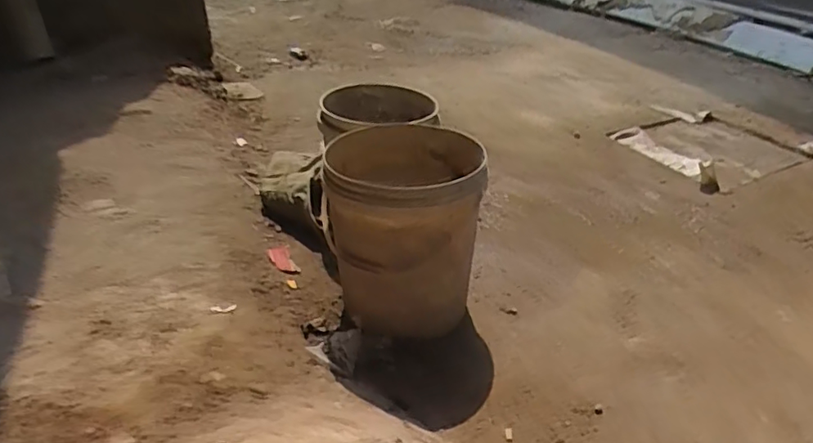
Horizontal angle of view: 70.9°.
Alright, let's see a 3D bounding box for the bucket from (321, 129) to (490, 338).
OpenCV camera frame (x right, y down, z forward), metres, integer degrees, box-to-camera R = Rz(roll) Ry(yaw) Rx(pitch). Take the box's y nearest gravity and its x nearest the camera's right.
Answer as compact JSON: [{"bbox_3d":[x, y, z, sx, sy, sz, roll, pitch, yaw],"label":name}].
[{"bbox_3d":[-0.001,0.021,1.181,0.298,0.354,0.308,-3,31,-2],"label":"bucket"}]

